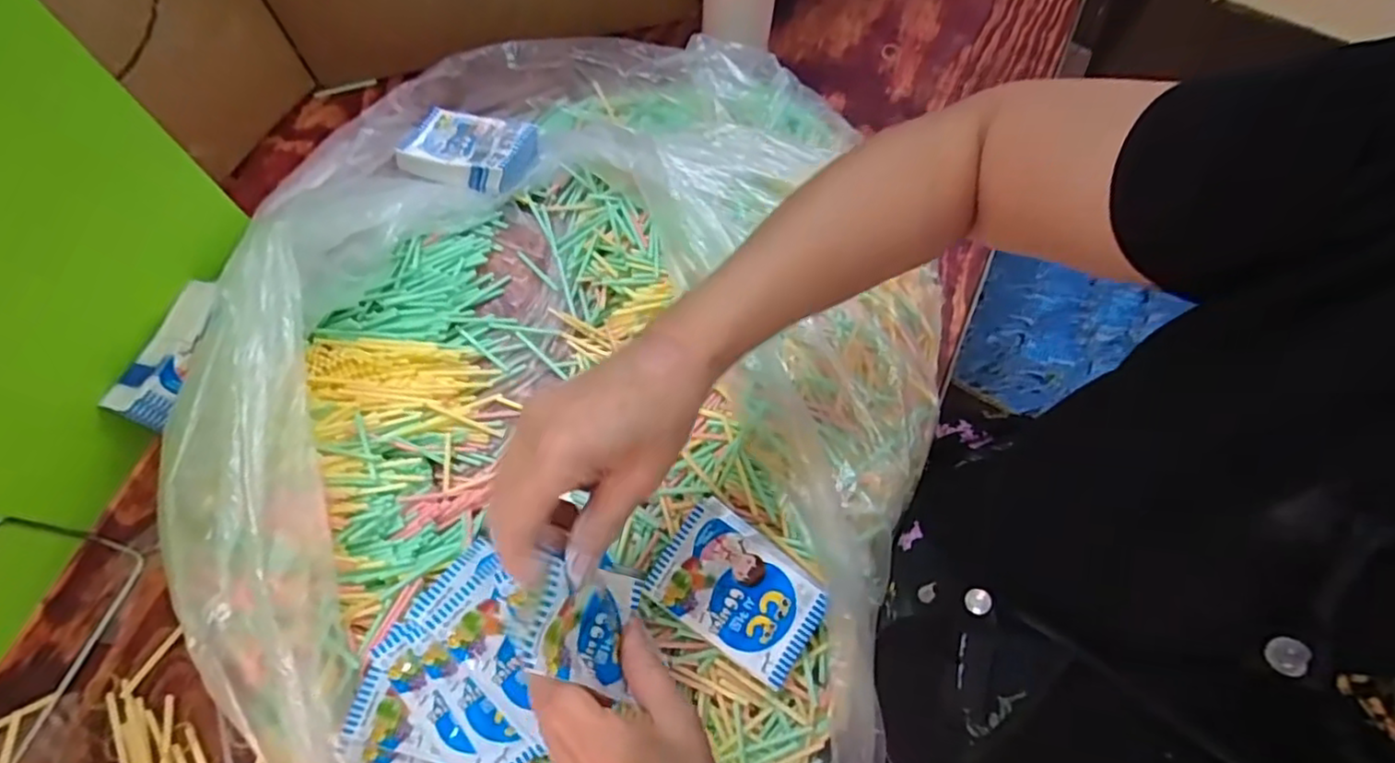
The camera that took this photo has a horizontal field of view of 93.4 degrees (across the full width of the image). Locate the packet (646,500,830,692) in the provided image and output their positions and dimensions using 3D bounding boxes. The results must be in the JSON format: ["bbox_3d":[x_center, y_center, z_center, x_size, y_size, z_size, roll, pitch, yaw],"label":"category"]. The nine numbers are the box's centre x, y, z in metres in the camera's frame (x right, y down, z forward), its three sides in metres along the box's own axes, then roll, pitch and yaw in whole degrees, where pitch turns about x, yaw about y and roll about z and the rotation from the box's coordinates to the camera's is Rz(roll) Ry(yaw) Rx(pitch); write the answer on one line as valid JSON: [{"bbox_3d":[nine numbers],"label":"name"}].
[{"bbox_3d":[0.028,0.135,0.427,0.107,0.016,0.073,33,71,11],"label":"packet"}]

